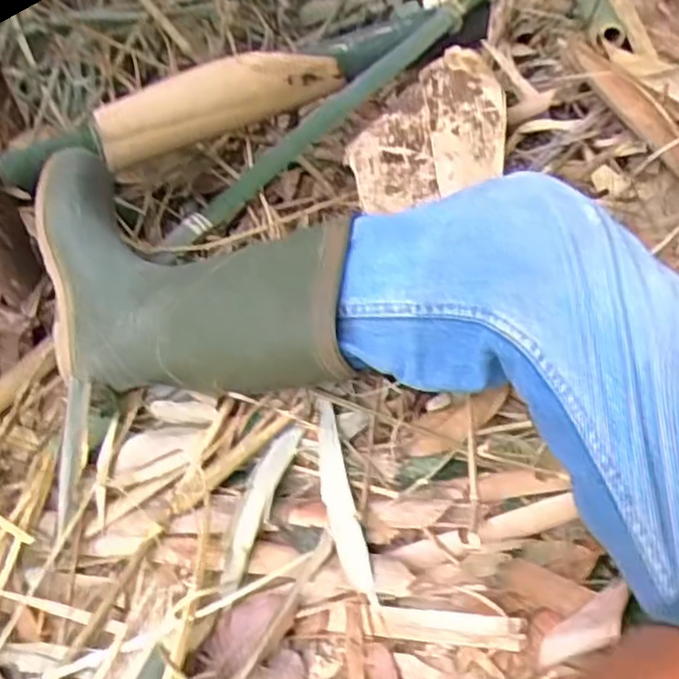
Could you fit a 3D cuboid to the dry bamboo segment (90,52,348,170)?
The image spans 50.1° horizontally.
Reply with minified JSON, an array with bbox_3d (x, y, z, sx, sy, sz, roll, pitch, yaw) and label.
[{"bbox_3d":[-0.138,-0.283,0.841,0.284,0.096,0.039,-22,61,-16],"label":"dry bamboo segment"}]

